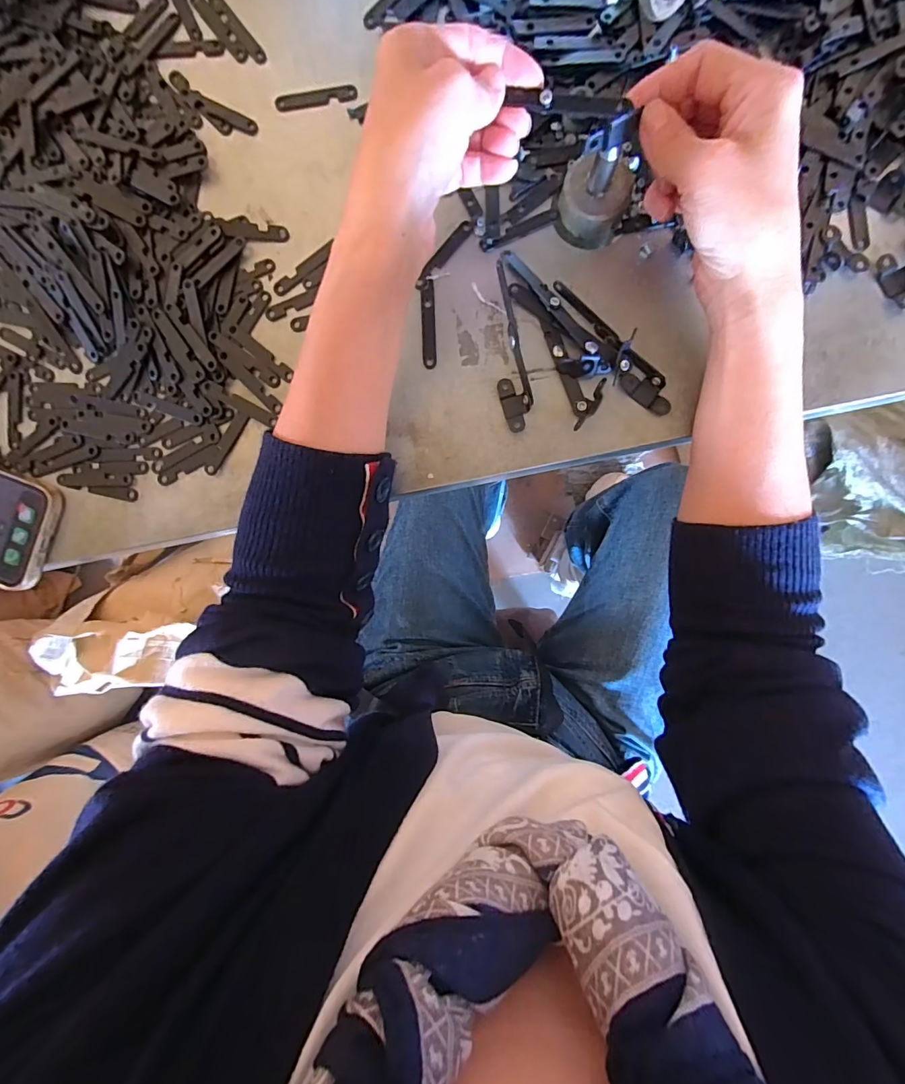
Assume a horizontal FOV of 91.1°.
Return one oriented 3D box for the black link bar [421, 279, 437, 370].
[{"bbox_3d":[-0.015,-0.137,0.280,0.009,0.004,0.053,-2,92,3],"label":"black link bar"}]

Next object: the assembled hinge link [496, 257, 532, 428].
[{"bbox_3d":[0.034,-0.120,0.275,0.018,0.009,0.101,-10,92,4],"label":"assembled hinge link"}]

